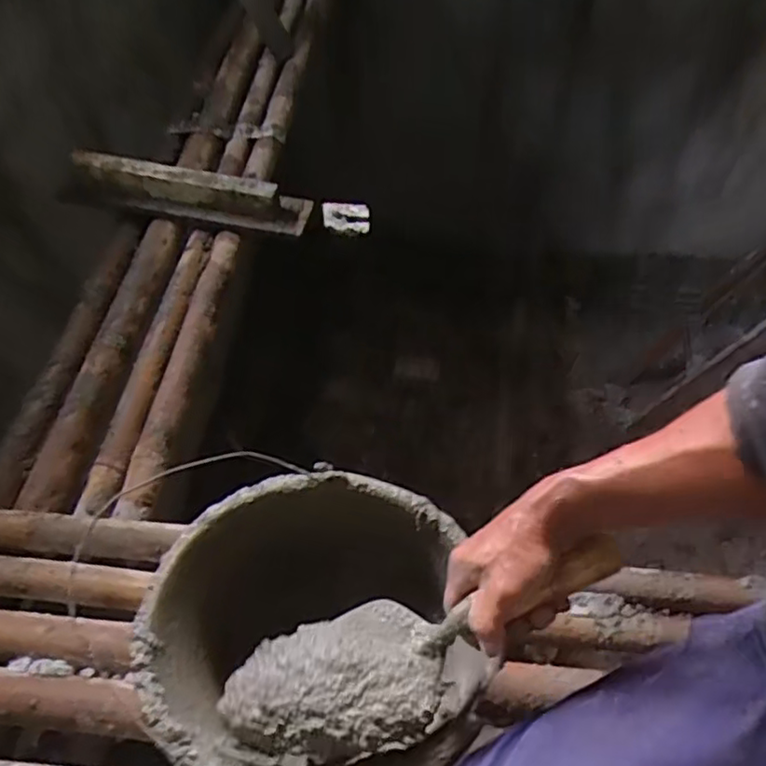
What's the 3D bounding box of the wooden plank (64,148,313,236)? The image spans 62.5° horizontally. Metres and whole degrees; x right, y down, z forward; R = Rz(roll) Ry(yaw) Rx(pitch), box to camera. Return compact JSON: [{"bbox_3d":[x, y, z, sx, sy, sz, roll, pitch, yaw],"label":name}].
[{"bbox_3d":[-0.363,-0.349,1.147,0.445,0.104,0.062,9,57,8],"label":"wooden plank"}]

